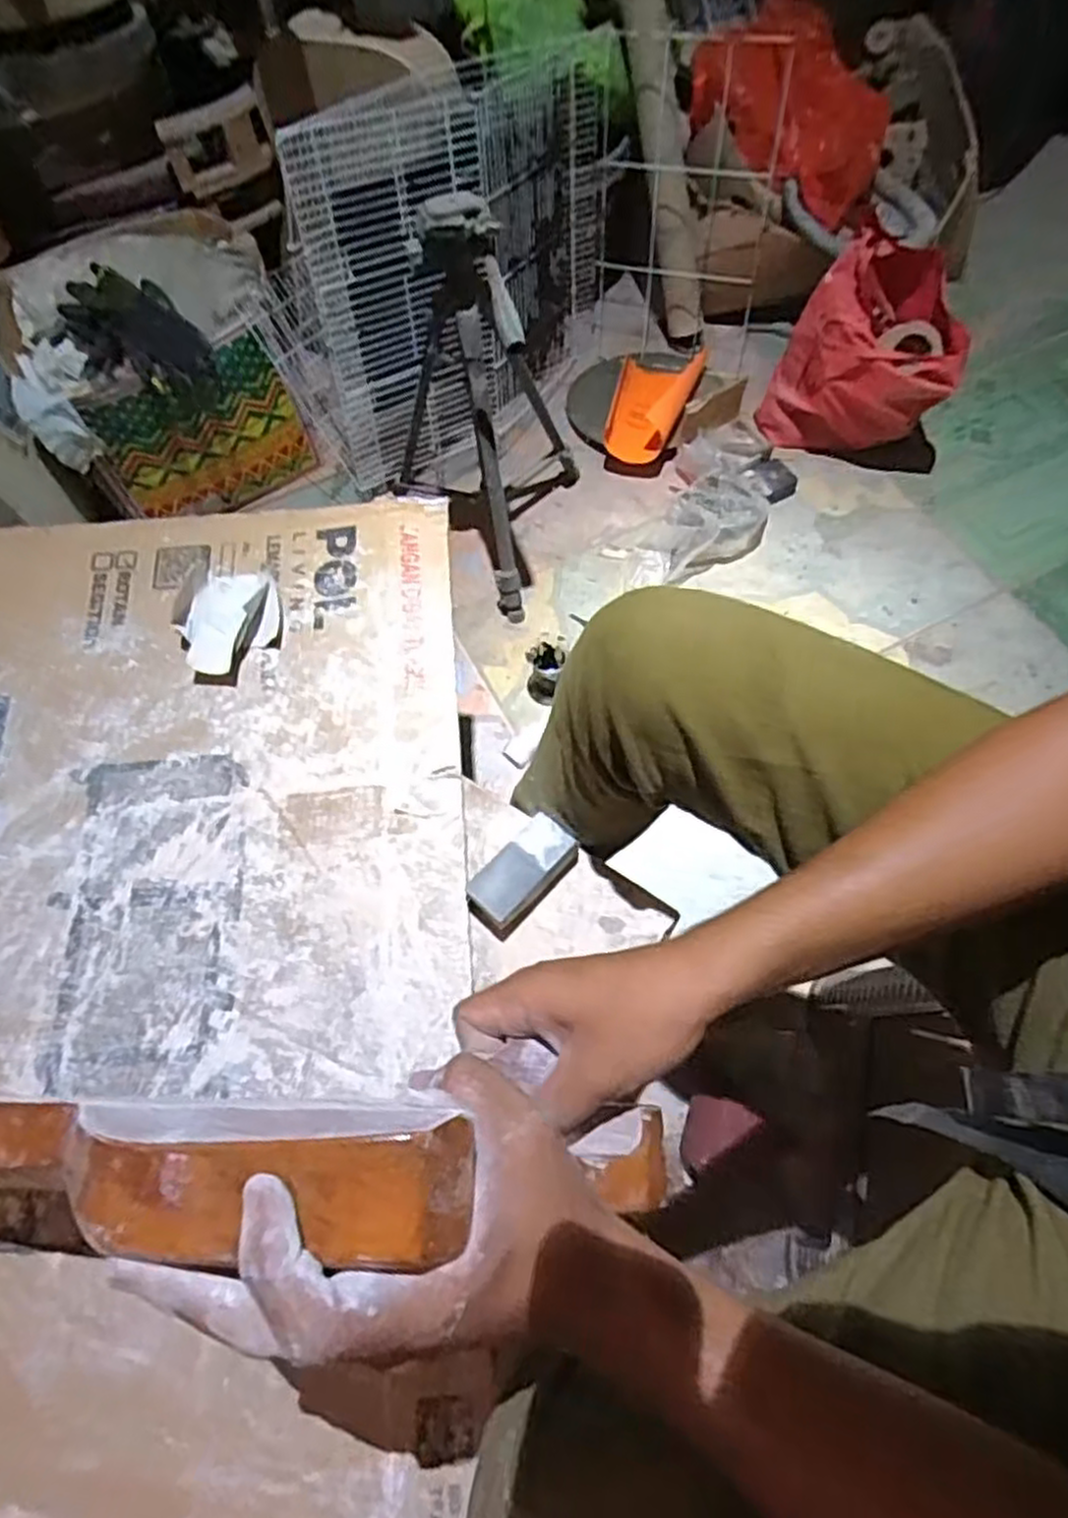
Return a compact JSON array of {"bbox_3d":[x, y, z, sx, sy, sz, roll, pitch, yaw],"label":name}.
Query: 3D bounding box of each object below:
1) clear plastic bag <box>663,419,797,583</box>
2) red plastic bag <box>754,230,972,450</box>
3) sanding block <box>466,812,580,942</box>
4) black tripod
[{"bbox_3d":[0.312,-0.449,1.282,0.187,0.102,0.337,29,69,16],"label":"clear plastic bag"},{"bbox_3d":[0.558,-0.659,1.275,0.274,0.301,0.189,31,69,16],"label":"red plastic bag"},{"bbox_3d":[-0.008,0.091,0.612,0.048,0.029,0.093,39,70,16],"label":"sanding block"},{"bbox_3d":[-0.109,-0.507,1.091,0.271,0.524,0.318,13,66,9],"label":"black tripod"}]

